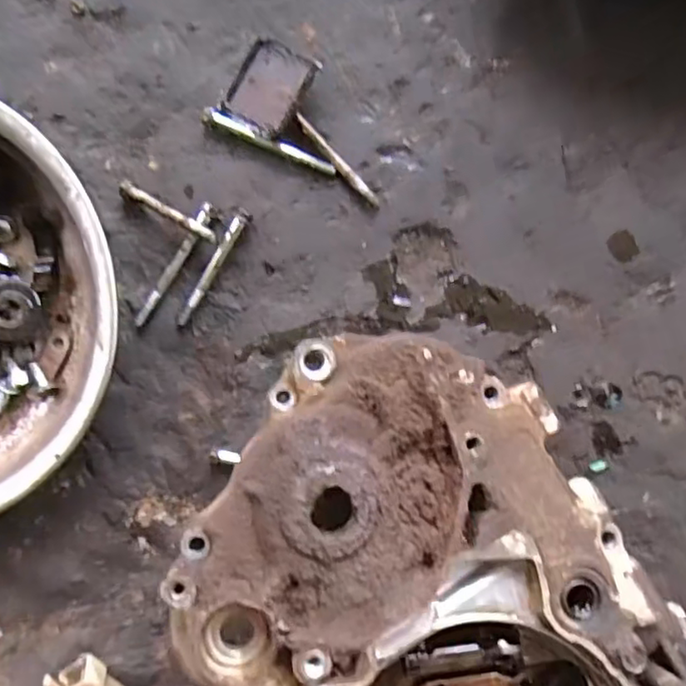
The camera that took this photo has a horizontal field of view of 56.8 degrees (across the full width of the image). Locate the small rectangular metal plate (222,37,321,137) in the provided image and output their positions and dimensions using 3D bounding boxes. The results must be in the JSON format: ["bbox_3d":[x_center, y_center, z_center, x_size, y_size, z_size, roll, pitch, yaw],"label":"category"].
[{"bbox_3d":[-0.037,-0.125,0.312,0.034,0.006,0.043,28,92,0],"label":"small rectangular metal plate"}]

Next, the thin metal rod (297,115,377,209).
[{"bbox_3d":[-0.003,-0.089,0.312,0.005,0.004,0.058,-42,91,2],"label":"thin metal rod"}]

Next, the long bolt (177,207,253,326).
[{"bbox_3d":[-0.064,-0.037,0.315,0.007,0.009,0.065,31,92,0],"label":"long bolt"}]

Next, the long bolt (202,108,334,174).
[{"bbox_3d":[-0.036,-0.098,0.312,0.069,0.006,0.008,25,92,0],"label":"long bolt"}]

